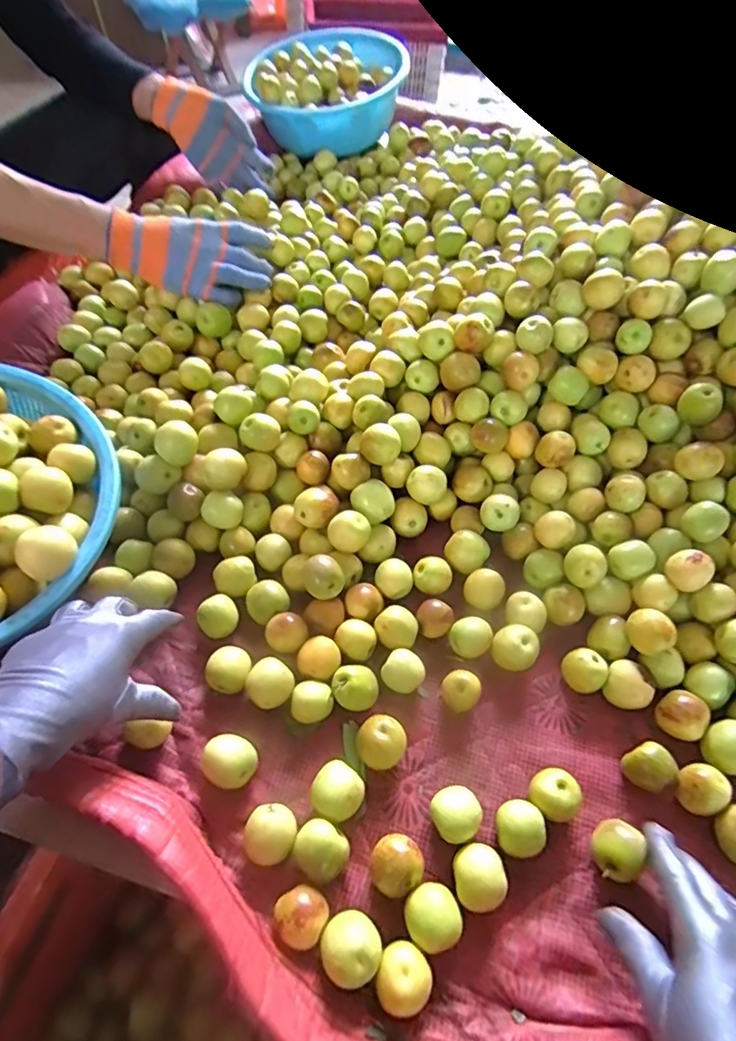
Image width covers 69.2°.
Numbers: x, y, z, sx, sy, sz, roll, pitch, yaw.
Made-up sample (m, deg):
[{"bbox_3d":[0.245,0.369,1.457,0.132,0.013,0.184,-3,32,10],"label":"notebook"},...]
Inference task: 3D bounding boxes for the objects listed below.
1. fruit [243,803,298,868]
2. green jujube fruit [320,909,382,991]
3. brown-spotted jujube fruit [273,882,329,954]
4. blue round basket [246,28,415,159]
[{"bbox_3d":[-0.063,0.204,0.347,0.032,0.025,0.034,1,55,-2],"label":"fruit"},{"bbox_3d":[-0.010,0.250,0.312,0.033,0.030,0.033,1,55,-2],"label":"green jujube fruit"},{"bbox_3d":[-0.040,0.238,0.322,0.031,0.025,0.030,1,55,-2],"label":"brown-spotted jujube fruit"},{"bbox_3d":[-0.065,-0.723,0.894,0.254,0.098,0.287,6,55,1],"label":"blue round basket"}]

